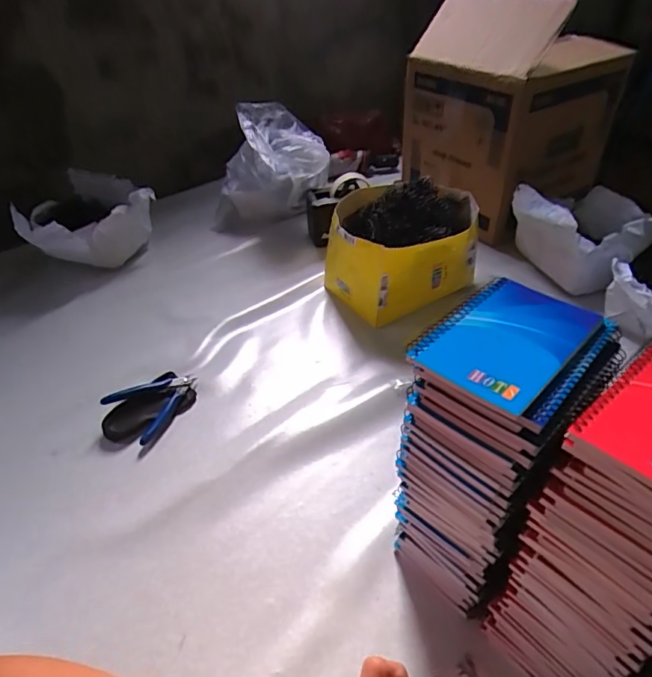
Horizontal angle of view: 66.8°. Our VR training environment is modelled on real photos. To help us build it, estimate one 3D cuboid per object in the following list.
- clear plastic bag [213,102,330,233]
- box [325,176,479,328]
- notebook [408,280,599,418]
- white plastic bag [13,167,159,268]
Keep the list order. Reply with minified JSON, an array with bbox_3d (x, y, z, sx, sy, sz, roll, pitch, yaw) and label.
[{"bbox_3d":[-0.119,-0.331,1.013,0.241,0.220,0.189,-8,39,-5],"label":"clear plastic bag"},{"bbox_3d":[0.129,-0.161,0.834,0.250,0.161,0.200,-23,43,-22],"label":"box"},{"bbox_3d":[0.127,-0.001,0.348,0.088,0.011,0.121,29,50,34],"label":"notebook"},{"bbox_3d":[-0.458,-0.221,0.941,0.227,0.120,0.164,-31,46,-29],"label":"white plastic bag"}]

